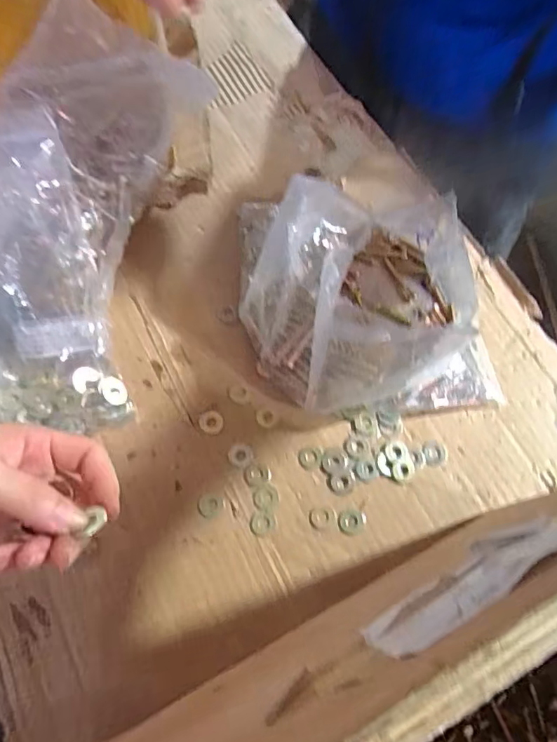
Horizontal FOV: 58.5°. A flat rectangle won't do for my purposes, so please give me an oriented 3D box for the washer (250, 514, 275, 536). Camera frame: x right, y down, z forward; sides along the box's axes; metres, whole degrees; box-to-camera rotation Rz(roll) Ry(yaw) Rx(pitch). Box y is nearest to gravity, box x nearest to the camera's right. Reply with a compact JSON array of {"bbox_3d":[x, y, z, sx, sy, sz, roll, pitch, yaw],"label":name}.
[{"bbox_3d":[-0.012,0.116,0.378,0.018,0.004,0.016,5,67,-1],"label":"washer"}]

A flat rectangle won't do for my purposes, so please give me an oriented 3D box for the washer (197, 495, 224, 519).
[{"bbox_3d":[-0.052,0.103,0.379,0.018,0.004,0.017,1,67,-3],"label":"washer"}]

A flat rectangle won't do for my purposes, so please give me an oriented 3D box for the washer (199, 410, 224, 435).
[{"bbox_3d":[-0.054,0.041,0.404,0.019,0.004,0.019,1,67,-3],"label":"washer"}]

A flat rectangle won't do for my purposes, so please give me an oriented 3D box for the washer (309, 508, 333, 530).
[{"bbox_3d":[0.033,0.112,0.379,0.018,0.004,0.015,-8,68,-7],"label":"washer"}]

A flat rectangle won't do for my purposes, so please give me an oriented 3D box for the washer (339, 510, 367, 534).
[{"bbox_3d":[0.057,0.115,0.380,0.021,0.004,0.018,-8,68,-7],"label":"washer"}]

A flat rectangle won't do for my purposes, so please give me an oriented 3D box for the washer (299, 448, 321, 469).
[{"bbox_3d":[0.025,0.069,0.396,0.018,0.004,0.016,-8,68,-7],"label":"washer"}]

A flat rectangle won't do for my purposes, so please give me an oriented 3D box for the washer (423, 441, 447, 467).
[{"bbox_3d":[0.128,0.067,0.406,0.020,0.004,0.019,-5,68,-5],"label":"washer"}]

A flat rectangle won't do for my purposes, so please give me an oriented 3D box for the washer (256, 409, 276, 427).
[{"bbox_3d":[-0.010,0.038,0.406,0.015,0.004,0.015,-5,68,-5],"label":"washer"}]

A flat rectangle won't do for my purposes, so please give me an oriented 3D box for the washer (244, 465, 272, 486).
[{"bbox_3d":[-0.016,0.080,0.388,0.020,0.004,0.016,-8,68,-7],"label":"washer"}]

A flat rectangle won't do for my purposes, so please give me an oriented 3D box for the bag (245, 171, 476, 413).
[{"bbox_3d":[0.057,-0.078,0.403,0.173,0.106,0.202,1,67,-3],"label":"bag"}]

